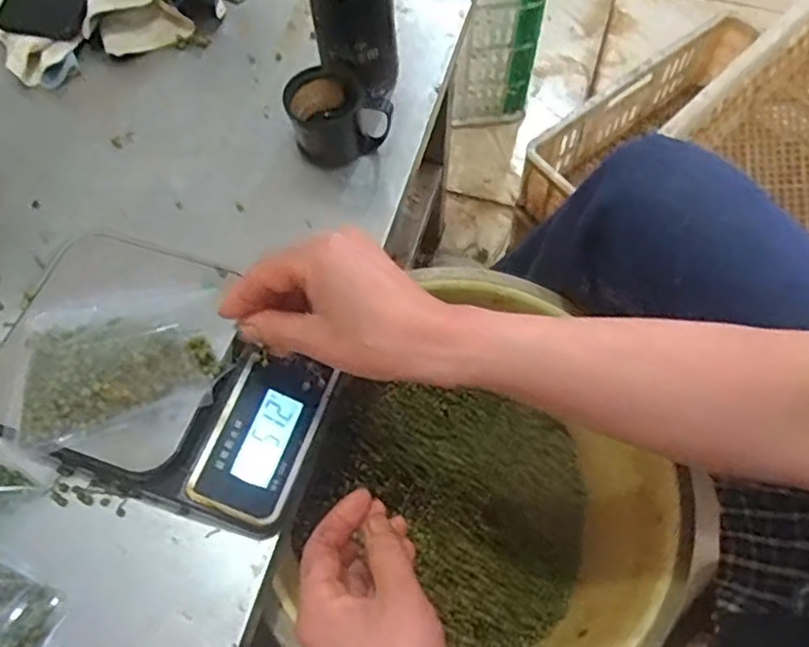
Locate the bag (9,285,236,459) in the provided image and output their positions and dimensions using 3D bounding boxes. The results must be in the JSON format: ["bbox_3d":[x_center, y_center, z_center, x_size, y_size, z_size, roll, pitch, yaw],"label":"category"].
[{"bbox_3d":[-0.181,0.017,0.413,0.131,0.031,0.100,-15,62,-5],"label":"bag"}]

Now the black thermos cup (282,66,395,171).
[{"bbox_3d":[-0.056,-0.173,0.552,0.081,0.059,0.064,-14,63,-7],"label":"black thermos cup"}]

